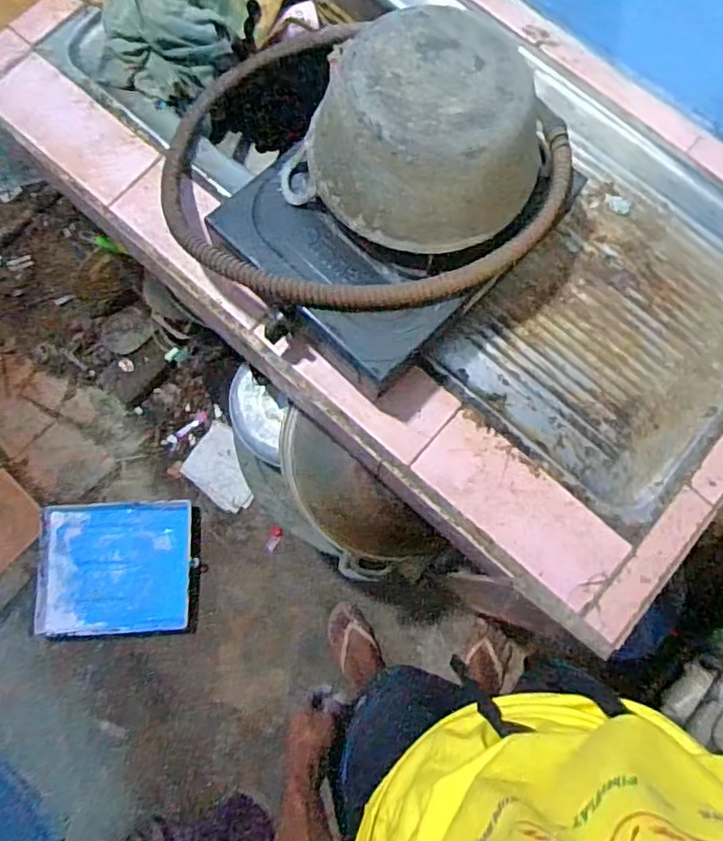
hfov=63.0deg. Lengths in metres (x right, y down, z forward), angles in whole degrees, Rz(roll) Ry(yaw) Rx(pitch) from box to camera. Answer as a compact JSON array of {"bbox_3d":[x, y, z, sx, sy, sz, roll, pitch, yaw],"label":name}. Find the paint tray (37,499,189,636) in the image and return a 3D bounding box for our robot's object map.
[{"bbox_3d":[-0.579,0.344,1.392,0.337,0.055,0.294,-3,77,-2],"label":"paint tray"}]

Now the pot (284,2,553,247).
[{"bbox_3d":[0.060,-0.280,0.578,0.228,0.105,0.199,36,79,7],"label":"pot"}]

